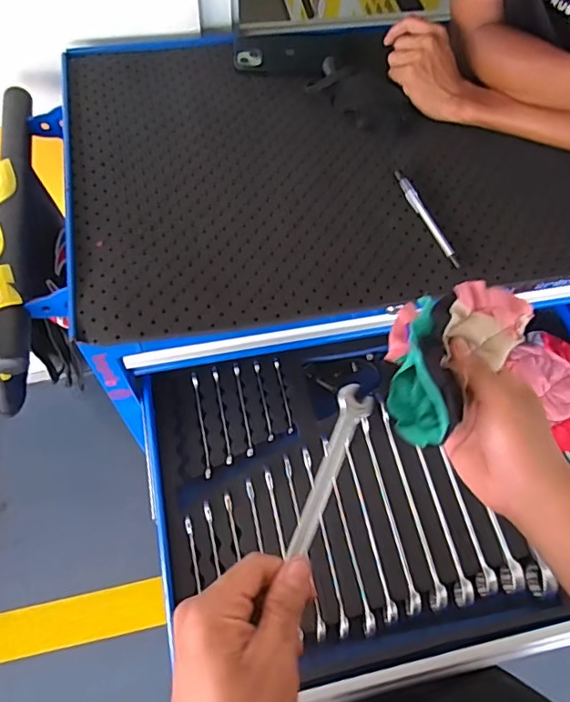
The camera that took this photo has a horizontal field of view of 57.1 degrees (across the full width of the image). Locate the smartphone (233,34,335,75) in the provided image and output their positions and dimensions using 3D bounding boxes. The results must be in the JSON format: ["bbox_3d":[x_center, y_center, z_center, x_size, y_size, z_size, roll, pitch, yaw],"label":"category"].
[{"bbox_3d":[0.000,-0.411,0.720,0.137,0.012,0.071,4,62,-1],"label":"smartphone"}]

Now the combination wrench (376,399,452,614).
[{"bbox_3d":[0.144,0.170,0.605,0.019,0.011,0.236,-9,63,-8],"label":"combination wrench"}]

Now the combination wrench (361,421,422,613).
[{"bbox_3d":[0.120,0.181,0.597,0.016,0.012,0.216,-8,63,-7],"label":"combination wrench"}]

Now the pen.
[{"bbox_3d":[0.164,-0.155,0.602,0.013,0.007,0.148,-19,65,-13],"label":"pen"}]

